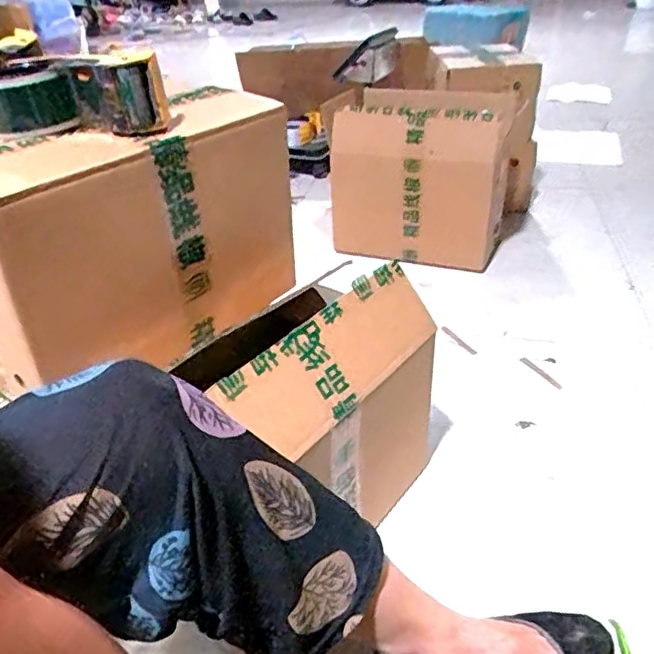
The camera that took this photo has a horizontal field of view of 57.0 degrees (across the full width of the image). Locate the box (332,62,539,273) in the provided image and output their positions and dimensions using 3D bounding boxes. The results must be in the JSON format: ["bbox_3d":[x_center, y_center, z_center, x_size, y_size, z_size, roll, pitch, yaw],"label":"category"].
[{"bbox_3d":[0.257,-0.389,1.429,0.381,0.351,0.429,15,37,26],"label":"box"}]

